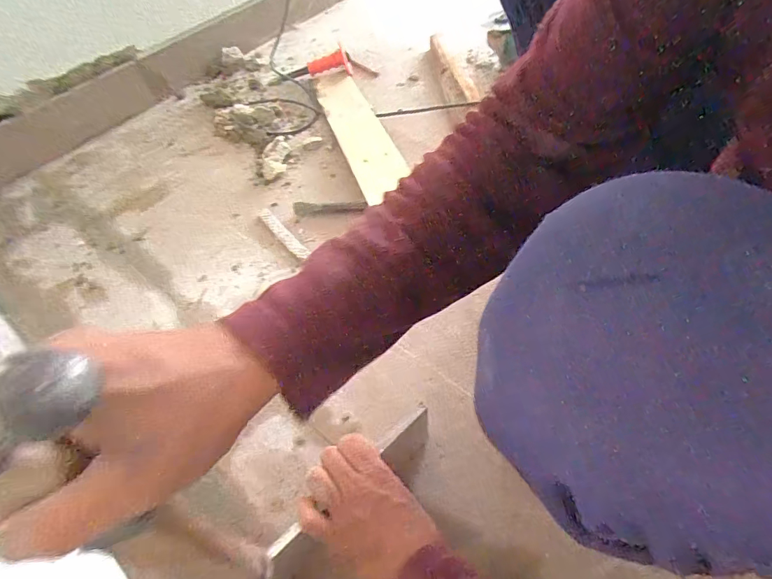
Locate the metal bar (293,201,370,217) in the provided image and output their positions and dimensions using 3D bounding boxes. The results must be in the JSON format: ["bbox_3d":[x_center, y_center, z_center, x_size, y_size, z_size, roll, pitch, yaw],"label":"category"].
[{"bbox_3d":[-0.095,-0.135,0.701,0.123,0.011,0.024,0,57,3],"label":"metal bar"}]

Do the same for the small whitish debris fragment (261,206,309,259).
[{"bbox_3d":[-0.171,-0.094,0.686,0.021,0.010,0.142,-36,62,-19],"label":"small whitish debris fragment"}]

